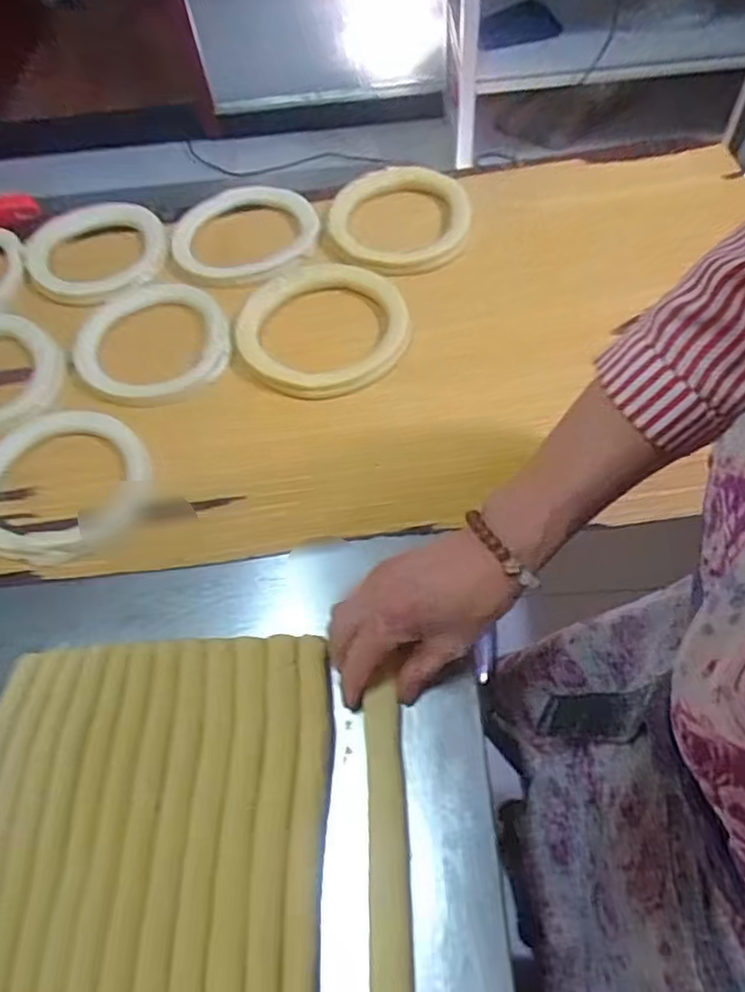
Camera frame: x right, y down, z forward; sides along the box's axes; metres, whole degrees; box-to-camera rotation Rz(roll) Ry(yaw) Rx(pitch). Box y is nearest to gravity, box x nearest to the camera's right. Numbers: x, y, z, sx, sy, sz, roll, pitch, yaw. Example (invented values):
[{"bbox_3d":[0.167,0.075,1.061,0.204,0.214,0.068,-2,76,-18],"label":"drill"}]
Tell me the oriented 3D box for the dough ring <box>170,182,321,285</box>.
[{"bbox_3d":[-0.133,-0.278,0.672,0.148,0.016,0.148,-2,58,3],"label":"dough ring"}]

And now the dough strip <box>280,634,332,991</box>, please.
[{"bbox_3d":[-0.039,0.253,0.339,0.024,0.017,0.359,-2,58,2],"label":"dough strip"}]

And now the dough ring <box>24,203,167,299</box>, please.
[{"bbox_3d":[-0.285,-0.253,0.663,0.138,0.015,0.138,-12,58,-4],"label":"dough ring"}]

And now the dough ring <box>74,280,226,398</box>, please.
[{"bbox_3d":[-0.207,-0.145,0.597,0.140,0.011,0.132,-2,58,3],"label":"dough ring"}]

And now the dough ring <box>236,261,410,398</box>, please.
[{"bbox_3d":[-0.046,-0.159,0.590,0.151,0.014,0.164,-2,58,3],"label":"dough ring"}]

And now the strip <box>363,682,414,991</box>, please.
[{"bbox_3d":[0.010,0.263,0.334,0.023,0.018,0.327,-3,54,2],"label":"strip"}]

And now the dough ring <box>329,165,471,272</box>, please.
[{"bbox_3d":[0.029,-0.284,0.657,0.140,0.022,0.137,-2,58,3],"label":"dough ring"}]

